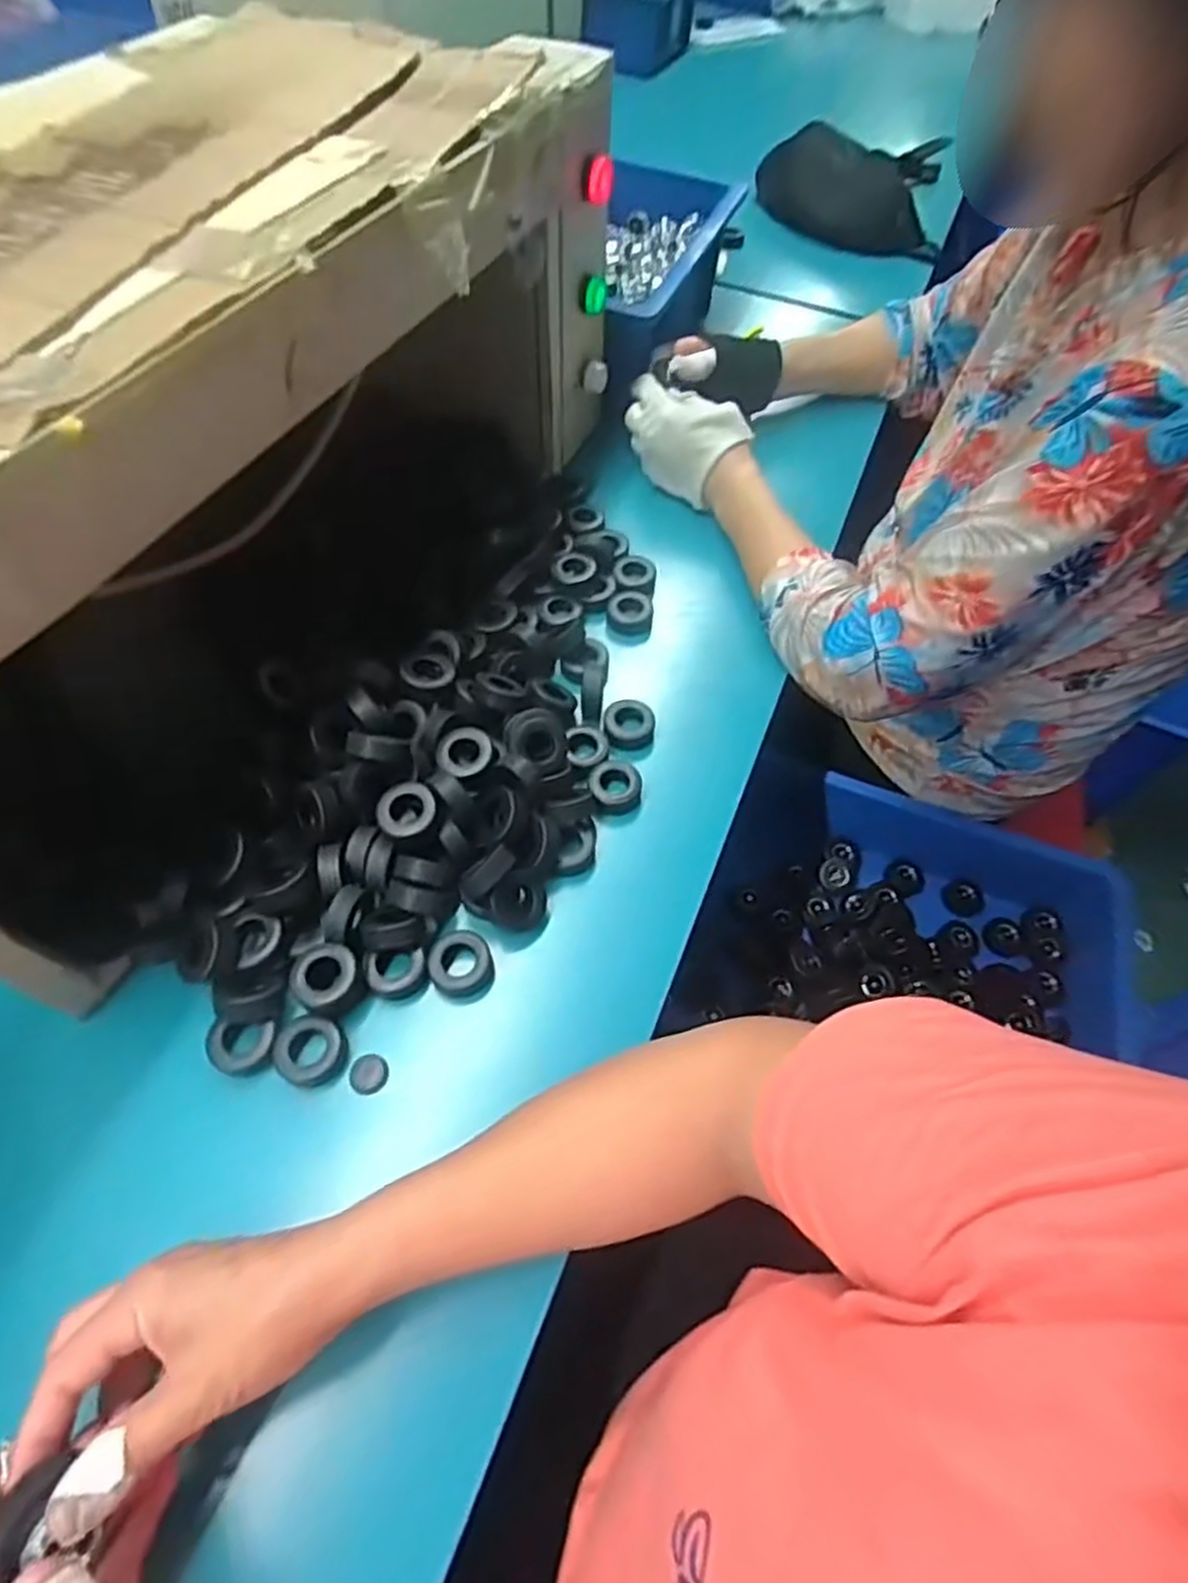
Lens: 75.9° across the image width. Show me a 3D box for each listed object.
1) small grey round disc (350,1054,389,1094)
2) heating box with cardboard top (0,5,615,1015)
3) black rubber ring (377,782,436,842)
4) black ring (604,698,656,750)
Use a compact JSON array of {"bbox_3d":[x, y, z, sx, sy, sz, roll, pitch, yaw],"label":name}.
[{"bbox_3d":[-0.124,0.156,0.419,0.020,0.004,0.021,2,57,-3],"label":"small grey round disc"},{"bbox_3d":[-0.256,-0.250,0.492,0.305,0.248,0.650,24,58,10],"label":"heating box with cardboard top"},{"bbox_3d":[-0.113,0.011,0.462,0.034,0.010,0.034,-29,76,-10],"label":"black rubber ring"},{"bbox_3d":[0.026,-0.049,0.543,0.036,0.011,0.034,2,57,-3],"label":"black ring"}]

